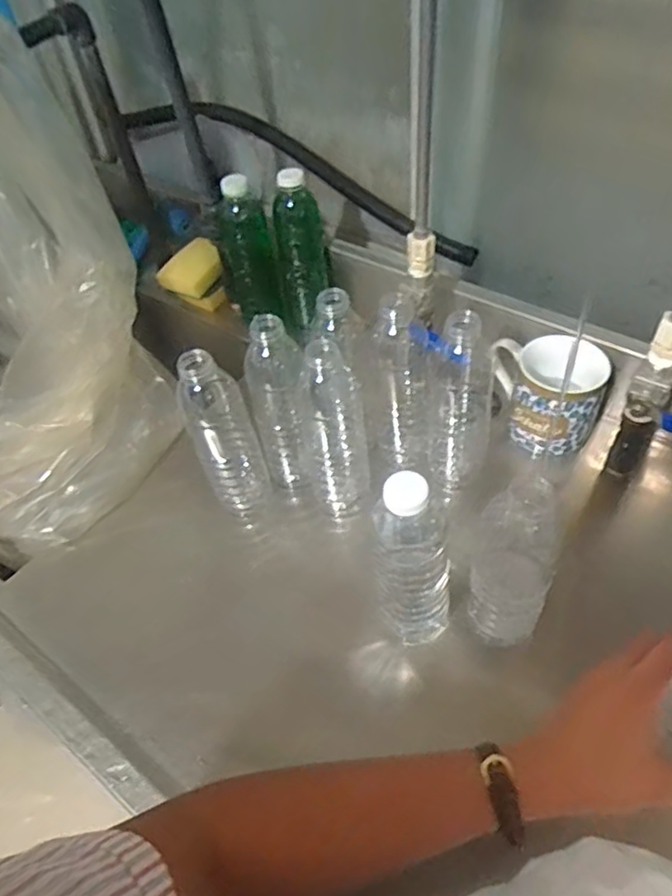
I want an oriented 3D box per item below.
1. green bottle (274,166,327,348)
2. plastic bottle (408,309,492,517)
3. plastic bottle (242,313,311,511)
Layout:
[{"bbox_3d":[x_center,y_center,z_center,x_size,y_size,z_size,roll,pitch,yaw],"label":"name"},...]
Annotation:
[{"bbox_3d":[-0.048,-0.245,0.819,0.069,0.223,0.059,-9,49,-2],"label":"green bottle"},{"bbox_3d":[0.114,-0.032,0.623,0.076,0.230,0.072,6,51,11],"label":"plastic bottle"},{"bbox_3d":[-0.055,-0.023,0.633,0.056,0.221,0.065,-10,49,-2],"label":"plastic bottle"}]

